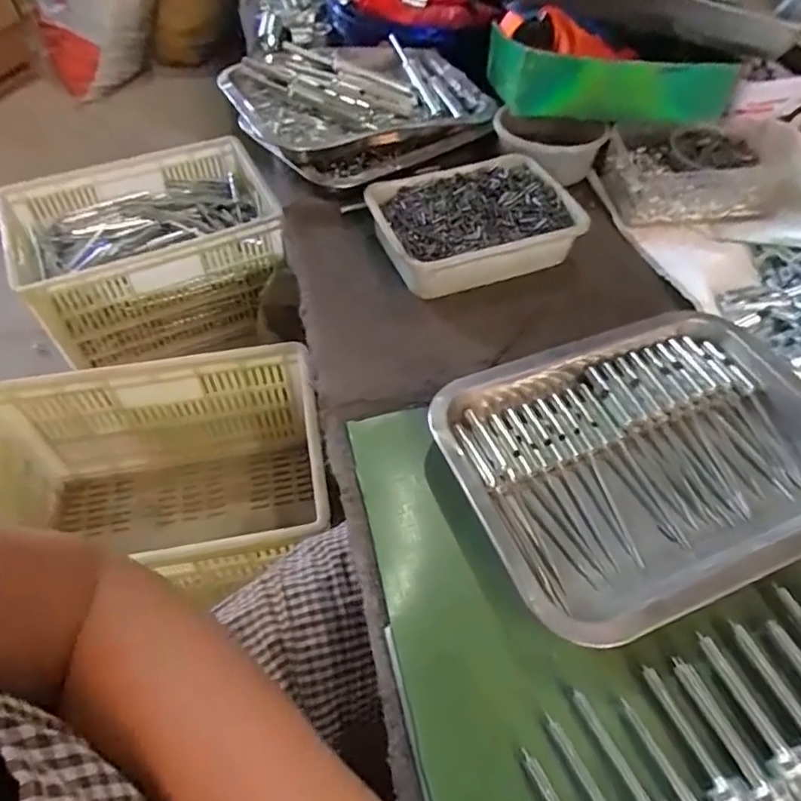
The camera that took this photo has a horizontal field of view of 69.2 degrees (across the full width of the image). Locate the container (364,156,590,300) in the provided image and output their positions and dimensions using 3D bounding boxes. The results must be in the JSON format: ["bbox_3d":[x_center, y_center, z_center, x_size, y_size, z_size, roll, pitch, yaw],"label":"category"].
[{"bbox_3d":[0.067,-0.162,0.533,0.184,0.040,0.124,-16,56,-13],"label":"container"}]

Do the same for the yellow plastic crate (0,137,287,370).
[{"bbox_3d":[-0.487,-0.307,1.166,0.450,0.270,0.316,-21,57,-16],"label":"yellow plastic crate"}]

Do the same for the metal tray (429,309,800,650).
[{"bbox_3d":[0.174,0.034,0.392,0.277,0.046,0.188,-18,56,-14],"label":"metal tray"}]

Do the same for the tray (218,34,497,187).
[{"bbox_3d":[-0.039,-0.315,0.634,0.265,0.068,0.206,-33,61,-23],"label":"tray"}]

